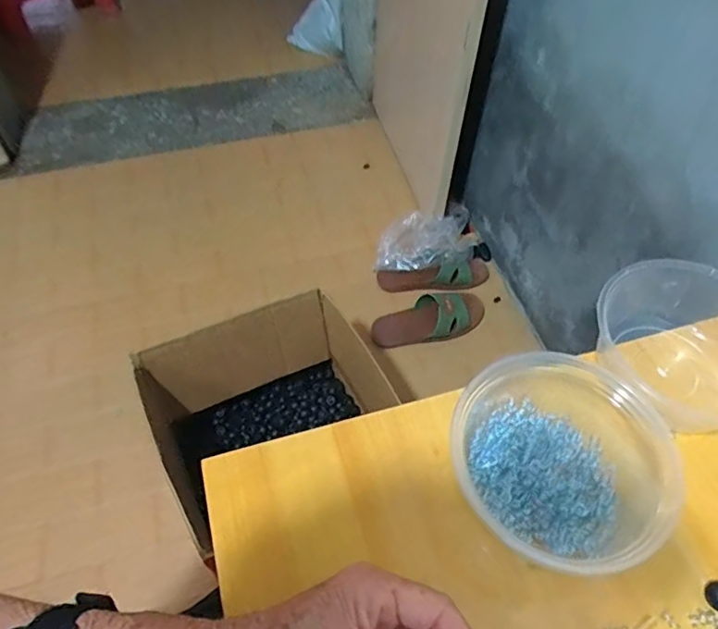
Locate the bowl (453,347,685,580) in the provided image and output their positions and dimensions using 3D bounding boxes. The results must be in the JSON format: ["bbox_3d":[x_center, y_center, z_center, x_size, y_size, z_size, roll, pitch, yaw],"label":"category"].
[{"bbox_3d":[0.129,0.095,0.355,0.128,0.068,0.125,0,56,0],"label":"bowl"}]

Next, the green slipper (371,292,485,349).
[{"bbox_3d":[0.137,0.009,1.033,0.233,0.060,0.087,-16,57,-12],"label":"green slipper"}]

